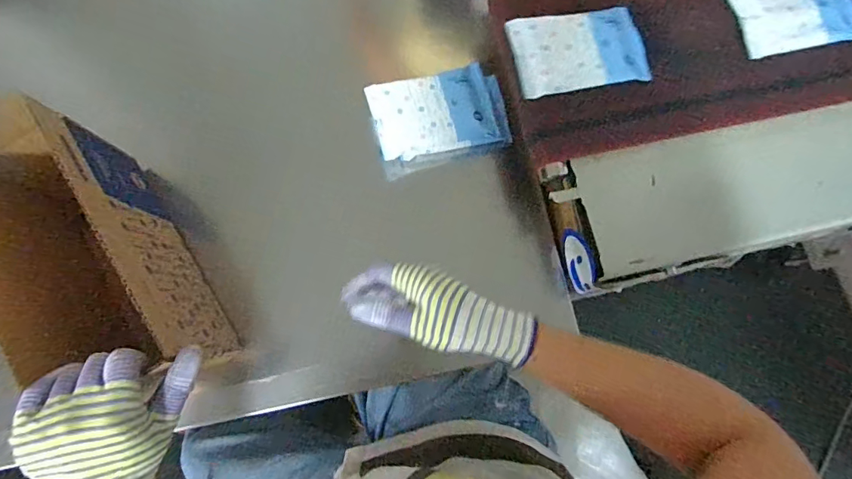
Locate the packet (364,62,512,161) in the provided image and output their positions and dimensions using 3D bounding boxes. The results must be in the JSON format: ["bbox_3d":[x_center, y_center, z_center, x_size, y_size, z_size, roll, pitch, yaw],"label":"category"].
[{"bbox_3d":[0.017,-0.141,0.538,0.151,0.038,0.087,-15,79,-4],"label":"packet"}]

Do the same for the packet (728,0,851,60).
[{"bbox_3d":[0.392,-0.242,0.509,0.131,0.010,0.085,-12,79,-3],"label":"packet"}]

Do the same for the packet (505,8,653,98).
[{"bbox_3d":[0.155,-0.192,0.481,0.131,0.012,0.083,-11,79,-3],"label":"packet"}]

